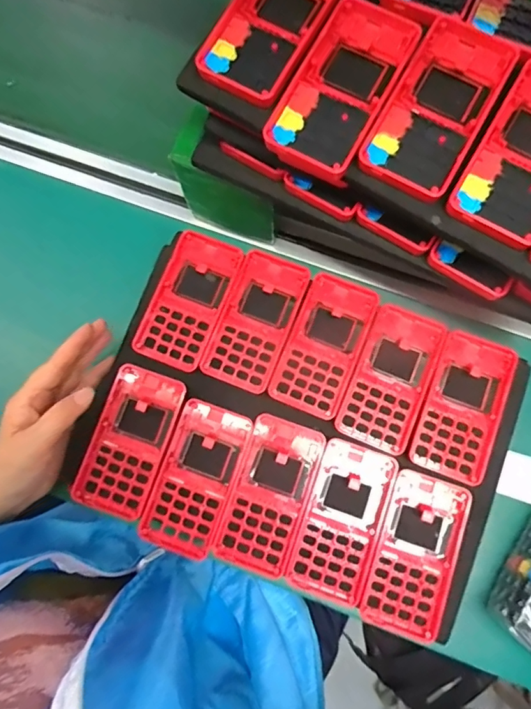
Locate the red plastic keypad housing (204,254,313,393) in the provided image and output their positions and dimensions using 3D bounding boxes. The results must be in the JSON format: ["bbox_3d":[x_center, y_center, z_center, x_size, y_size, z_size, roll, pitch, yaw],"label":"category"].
[{"bbox_3d":[-0.007,-0.031,0.432,0.059,0.019,0.123,22,79,5],"label":"red plastic keypad housing"}]

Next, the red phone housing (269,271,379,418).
[{"bbox_3d":[0.052,-0.010,0.423,0.061,0.009,0.121,22,79,6],"label":"red phone housing"}]

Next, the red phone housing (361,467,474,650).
[{"bbox_3d":[0.121,0.161,0.389,0.060,0.012,0.124,19,79,5],"label":"red phone housing"}]

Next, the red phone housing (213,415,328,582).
[{"bbox_3d":[0.005,0.114,0.402,0.060,0.011,0.121,19,79,5],"label":"red phone housing"}]

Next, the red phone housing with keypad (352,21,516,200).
[{"bbox_3d":[0.117,-0.168,0.328,0.061,0.018,0.128,29,80,7],"label":"red phone housing with keypad"}]

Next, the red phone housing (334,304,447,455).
[{"bbox_3d":[0.109,0.020,0.417,0.062,0.008,0.120,24,79,6],"label":"red phone housing"}]

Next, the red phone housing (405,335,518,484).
[{"bbox_3d":[0.169,0.043,0.410,0.061,0.011,0.121,22,79,5],"label":"red phone housing"}]

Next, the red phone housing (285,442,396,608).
[{"bbox_3d":[0.064,0.136,0.400,0.059,0.013,0.125,19,79,5],"label":"red phone housing"}]

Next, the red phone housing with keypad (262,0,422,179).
[{"bbox_3d":[0.054,-0.186,0.332,0.063,0.016,0.127,28,79,7],"label":"red phone housing with keypad"}]

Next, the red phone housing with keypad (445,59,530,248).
[{"bbox_3d":[0.176,-0.135,0.320,0.062,0.013,0.131,31,80,7],"label":"red phone housing with keypad"}]

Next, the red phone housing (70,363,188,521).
[{"bbox_3d":[-0.115,0.074,0.413,0.062,0.010,0.122,19,79,5],"label":"red phone housing"}]

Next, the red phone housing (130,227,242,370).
[{"bbox_3d":[-0.068,-0.049,0.432,0.059,0.008,0.122,21,79,5],"label":"red phone housing"}]

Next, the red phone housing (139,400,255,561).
[{"bbox_3d":[-0.057,0.103,0.407,0.060,0.013,0.120,20,79,5],"label":"red phone housing"}]

